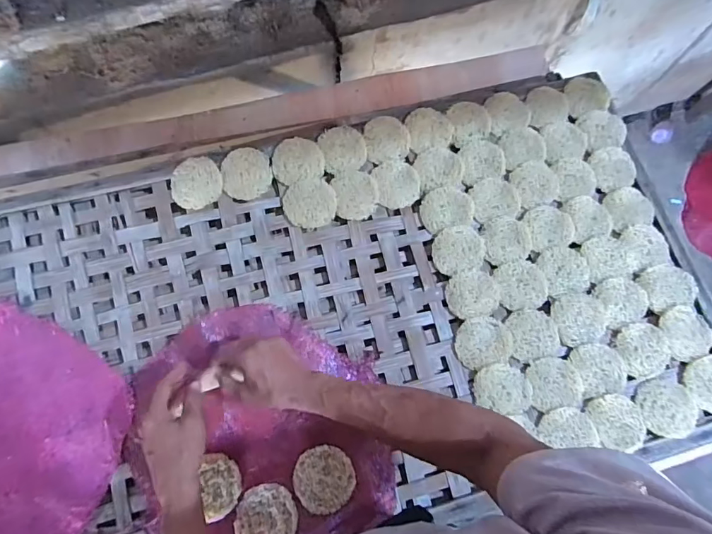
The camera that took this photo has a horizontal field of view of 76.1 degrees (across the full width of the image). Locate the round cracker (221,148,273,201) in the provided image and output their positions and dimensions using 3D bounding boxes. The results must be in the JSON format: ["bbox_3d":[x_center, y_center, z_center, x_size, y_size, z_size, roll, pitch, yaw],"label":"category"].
[{"bbox_3d":[-0.170,-0.146,0.711,0.076,0.004,0.078,0,89,-5],"label":"round cracker"}]

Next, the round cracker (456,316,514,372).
[{"bbox_3d":[0.186,0.109,0.667,0.078,0.011,0.071,0,74,-1],"label":"round cracker"}]

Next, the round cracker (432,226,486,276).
[{"bbox_3d":[0.158,-0.026,0.700,0.079,0.012,0.071,-18,75,-6],"label":"round cracker"}]

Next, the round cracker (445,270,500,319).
[{"bbox_3d":[0.175,0.039,0.678,0.076,0.004,0.070,0,74,-1],"label":"round cracker"}]

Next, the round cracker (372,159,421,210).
[{"bbox_3d":[0.066,-0.132,0.723,0.070,0.011,0.078,-8,74,-3],"label":"round cracker"}]

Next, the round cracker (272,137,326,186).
[{"bbox_3d":[-0.092,-0.170,0.719,0.079,0.016,0.070,-16,75,-5],"label":"round cracker"}]

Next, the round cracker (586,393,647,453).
[{"bbox_3d":[0.362,0.214,0.628,0.069,0.008,0.077,-17,75,-6],"label":"round cracker"}]

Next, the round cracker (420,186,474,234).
[{"bbox_3d":[0.143,-0.092,0.716,0.082,0.008,0.068,-13,75,-5],"label":"round cracker"}]

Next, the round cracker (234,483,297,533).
[{"bbox_3d":[-0.115,0.323,0.583,0.076,0.010,0.076,0,74,-1],"label":"round cracker"}]

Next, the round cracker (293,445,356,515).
[{"bbox_3d":[-0.041,0.279,0.597,0.077,0.004,0.080,0,74,-1],"label":"round cracker"}]

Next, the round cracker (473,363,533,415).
[{"bbox_3d":[0.209,0.173,0.646,0.079,0.011,0.065,11,74,2],"label":"round cracker"}]

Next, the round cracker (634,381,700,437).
[{"bbox_3d":[0.435,0.195,0.632,0.075,0.011,0.075,0,74,-1],"label":"round cracker"}]

